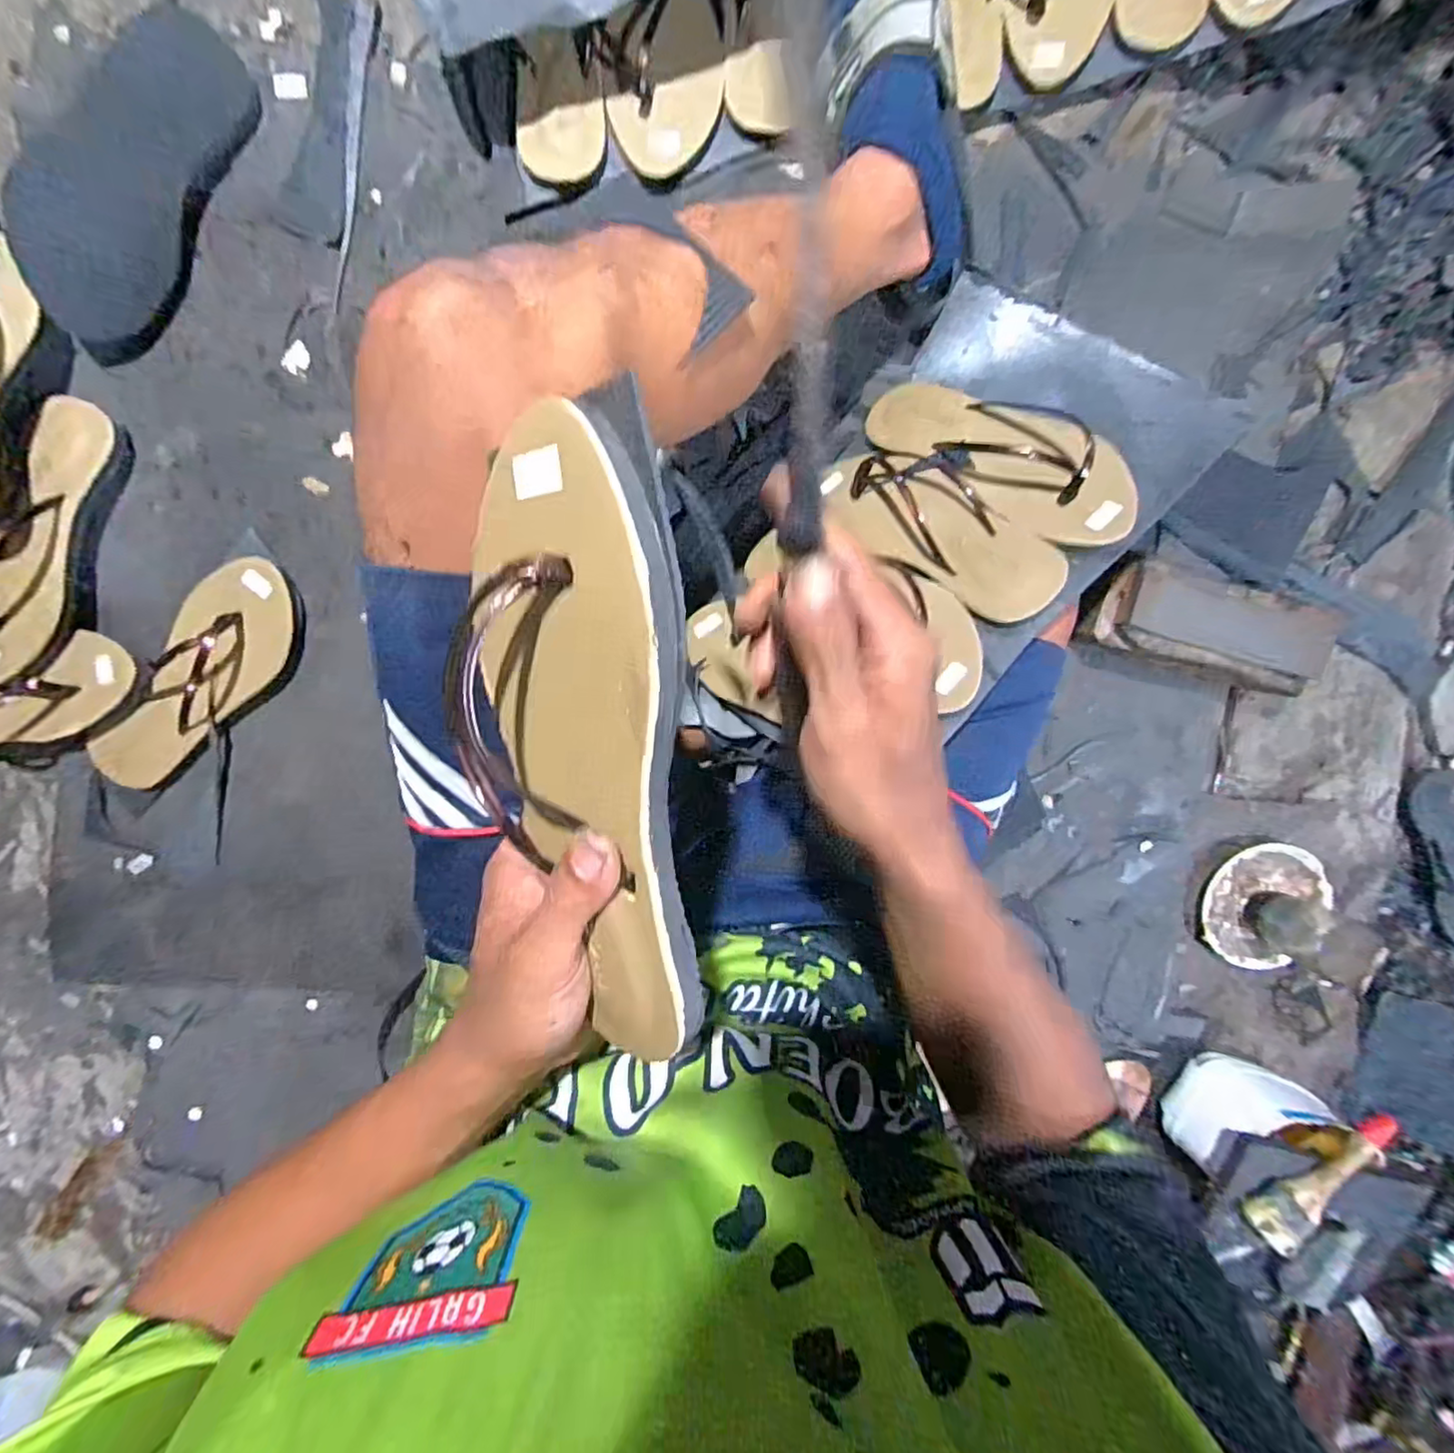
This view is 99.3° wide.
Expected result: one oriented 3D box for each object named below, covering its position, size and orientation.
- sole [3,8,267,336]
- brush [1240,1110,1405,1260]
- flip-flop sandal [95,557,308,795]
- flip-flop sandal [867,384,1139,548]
[{"bbox_3d":[-0.480,-0.445,0.495,0.111,0.034,0.251,31,95,-8],"label":"sole"},{"bbox_3d":[0.592,0.446,0.605,0.177,0.028,0.055,-32,100,2],"label":"brush"},{"bbox_3d":[-0.466,-0.042,0.543,0.093,0.048,0.228,32,94,-8],"label":"flip-flop sandal"},{"bbox_3d":[0.215,-0.227,0.493,0.090,0.037,0.236,-49,63,3],"label":"flip-flop sandal"}]

